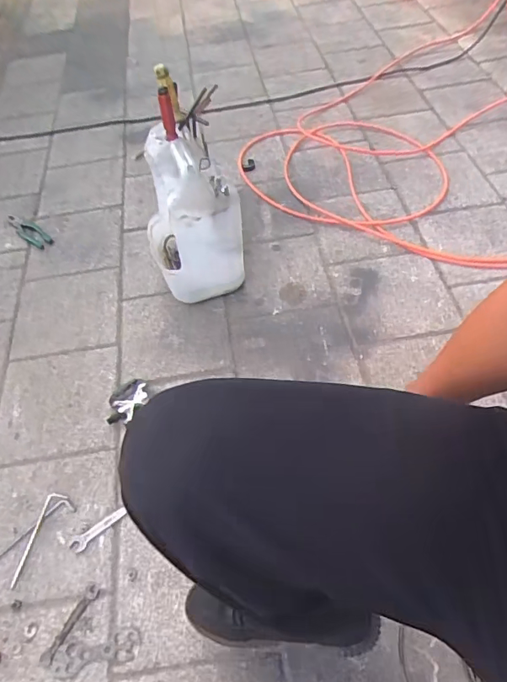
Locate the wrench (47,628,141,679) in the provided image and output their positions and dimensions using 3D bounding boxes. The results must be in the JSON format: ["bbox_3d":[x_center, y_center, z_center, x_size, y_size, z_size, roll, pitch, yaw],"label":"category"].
[{"bbox_3d":[-0.235,0.467,0.730,0.131,0.006,0.043,-12,55,-4],"label":"wrench"}]

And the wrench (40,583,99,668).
[{"bbox_3d":[-0.283,0.438,0.753,0.021,0.006,0.121,22,60,18],"label":"wrench"}]

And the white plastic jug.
[{"bbox_3d":[-0.143,-0.272,1.051,0.173,0.346,0.217,-22,54,-10],"label":"white plastic jug"}]

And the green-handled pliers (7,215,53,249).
[{"bbox_3d":[-0.617,-0.305,1.329,0.056,0.010,0.203,-40,62,-21],"label":"green-handled pliers"}]

